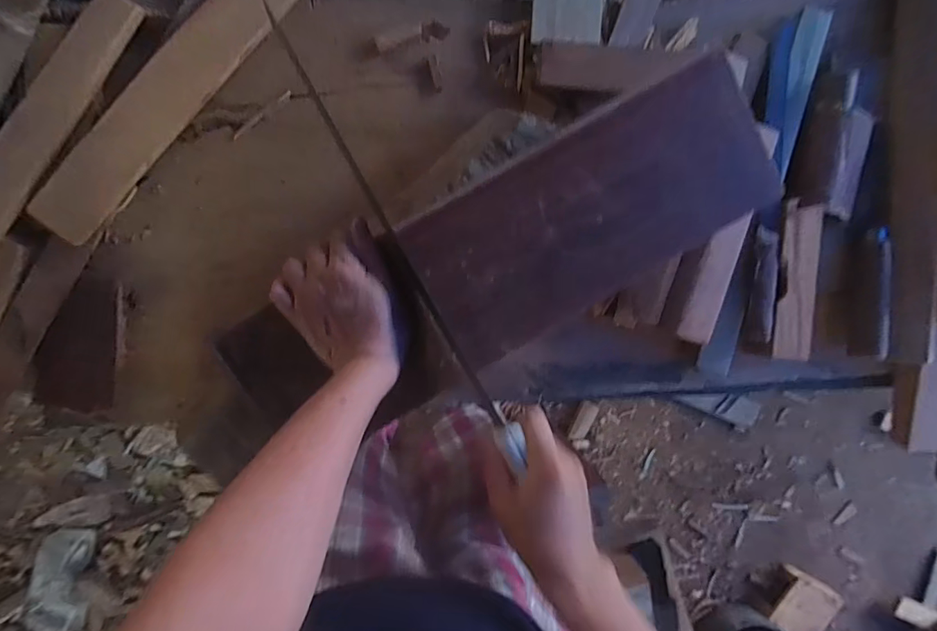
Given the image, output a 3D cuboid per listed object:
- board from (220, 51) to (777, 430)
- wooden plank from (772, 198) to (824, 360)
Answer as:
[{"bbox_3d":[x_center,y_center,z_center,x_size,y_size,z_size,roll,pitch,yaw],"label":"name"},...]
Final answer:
[{"bbox_3d":[0.037,-0.046,0.402,0.483,0.027,0.142,-30,94,-2],"label":"board"},{"bbox_3d":[0.333,-0.034,0.480,0.038,0.009,0.157,3,94,-4],"label":"wooden plank"}]

